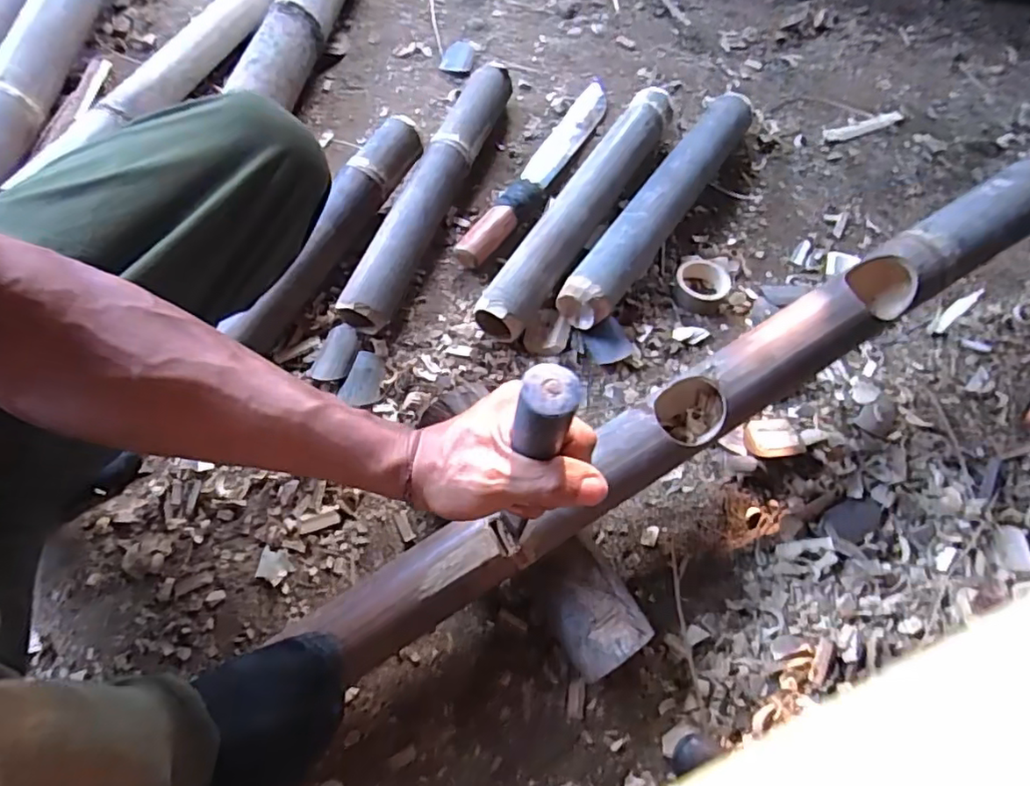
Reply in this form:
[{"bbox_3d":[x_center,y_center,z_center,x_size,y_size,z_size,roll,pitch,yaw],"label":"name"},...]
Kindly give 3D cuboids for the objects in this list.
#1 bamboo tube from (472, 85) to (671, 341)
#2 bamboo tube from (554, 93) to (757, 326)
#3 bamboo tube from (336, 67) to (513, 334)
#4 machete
[{"bbox_3d":[0.077,-0.214,0.681,0.057,0.054,0.381,28,69,11],"label":"bamboo tube"},{"bbox_3d":[0.172,-0.221,0.688,0.060,0.062,0.405,32,70,13],"label":"bamboo tube"},{"bbox_3d":[-0.095,-0.239,0.694,0.069,0.054,0.393,18,67,7],"label":"bamboo tube"},{"bbox_3d":[0.034,-0.281,0.730,0.043,0.031,0.344,29,69,12],"label":"machete"}]

